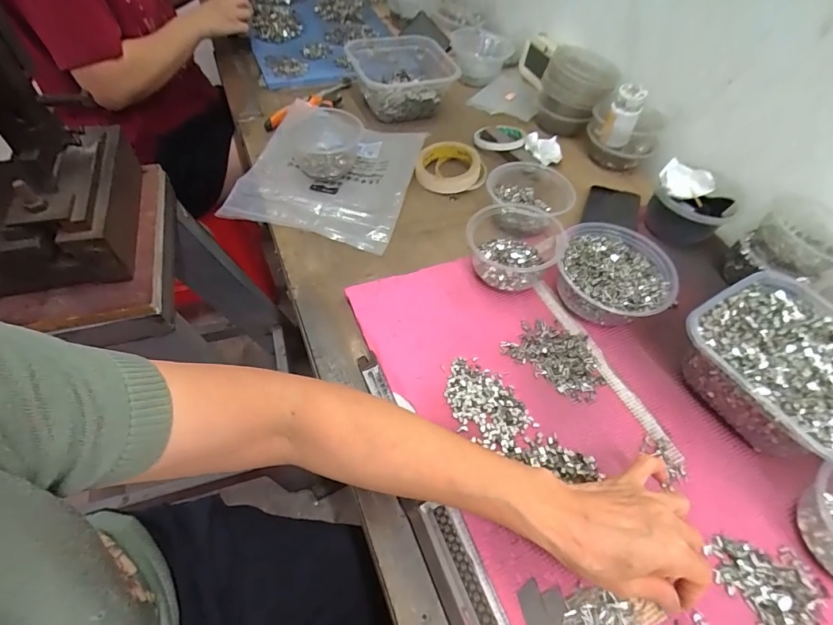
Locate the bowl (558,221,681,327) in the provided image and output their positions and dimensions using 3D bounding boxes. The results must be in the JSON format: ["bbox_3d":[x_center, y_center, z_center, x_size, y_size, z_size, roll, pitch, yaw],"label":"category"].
[{"bbox_3d":[0.231,-0.043,0.499,0.123,0.053,0.130,3,54,-4],"label":"bowl"}]

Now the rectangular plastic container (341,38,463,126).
[{"bbox_3d":[-0.029,-0.431,0.763,0.187,0.070,0.177,-1,54,-5],"label":"rectangular plastic container"}]

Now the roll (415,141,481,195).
[{"bbox_3d":[0.051,-0.228,0.659,0.105,0.037,0.102,1,55,-1],"label":"roll"}]

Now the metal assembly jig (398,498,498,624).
[{"bbox_3d":[0.037,0.223,0.321,0.033,0.017,0.154,-19,58,-15],"label":"metal assembly jig"}]

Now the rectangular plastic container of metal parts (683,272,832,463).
[{"bbox_3d":[0.373,0.058,0.428,0.176,0.073,0.174,-24,59,-20],"label":"rectangular plastic container of metal parts"}]

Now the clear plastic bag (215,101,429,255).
[{"bbox_3d":[-0.130,-0.219,0.630,0.240,0.032,0.269,11,55,6],"label":"clear plastic bag"}]

